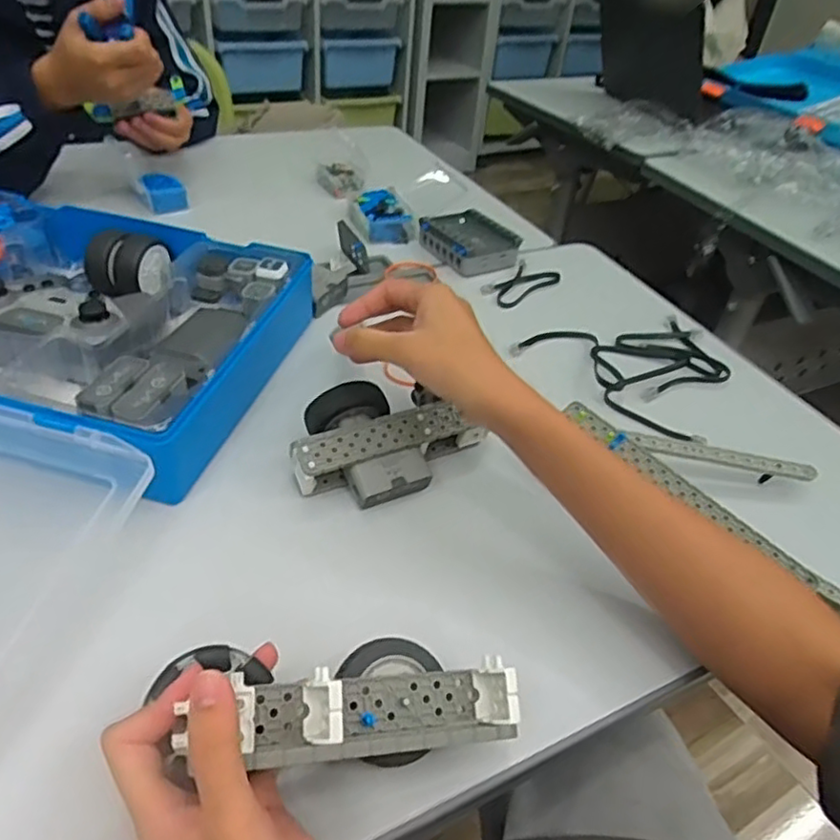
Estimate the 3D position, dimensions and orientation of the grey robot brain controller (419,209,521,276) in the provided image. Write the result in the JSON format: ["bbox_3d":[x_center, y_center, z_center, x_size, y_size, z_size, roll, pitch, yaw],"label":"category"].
[{"bbox_3d":[0.054,-0.210,0.767,0.078,0.033,0.115,-17,46,-26],"label":"grey robot brain controller"}]

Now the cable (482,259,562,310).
[{"bbox_3d":[0.113,-0.154,0.736,0.048,0.013,0.102,33,47,26],"label":"cable"}]

